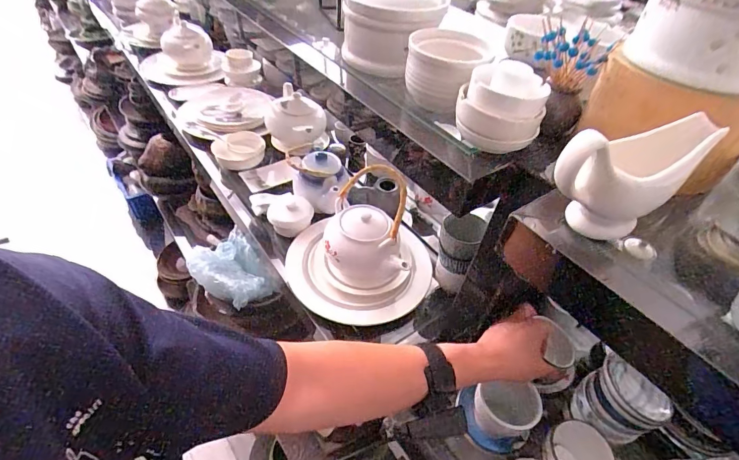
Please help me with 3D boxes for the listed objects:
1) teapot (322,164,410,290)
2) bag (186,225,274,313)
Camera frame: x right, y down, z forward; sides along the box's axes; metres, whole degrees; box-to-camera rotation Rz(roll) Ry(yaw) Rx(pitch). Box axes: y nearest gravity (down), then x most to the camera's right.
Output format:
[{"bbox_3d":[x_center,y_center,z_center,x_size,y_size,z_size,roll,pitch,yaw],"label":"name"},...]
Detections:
[{"bbox_3d":[-0.008,0.001,0.674,0.136,0.149,0.146,2,45,-5],"label":"teapot"},{"bbox_3d":[-0.292,0.083,0.831,0.139,0.069,0.200,-30,55,-31],"label":"bag"}]

